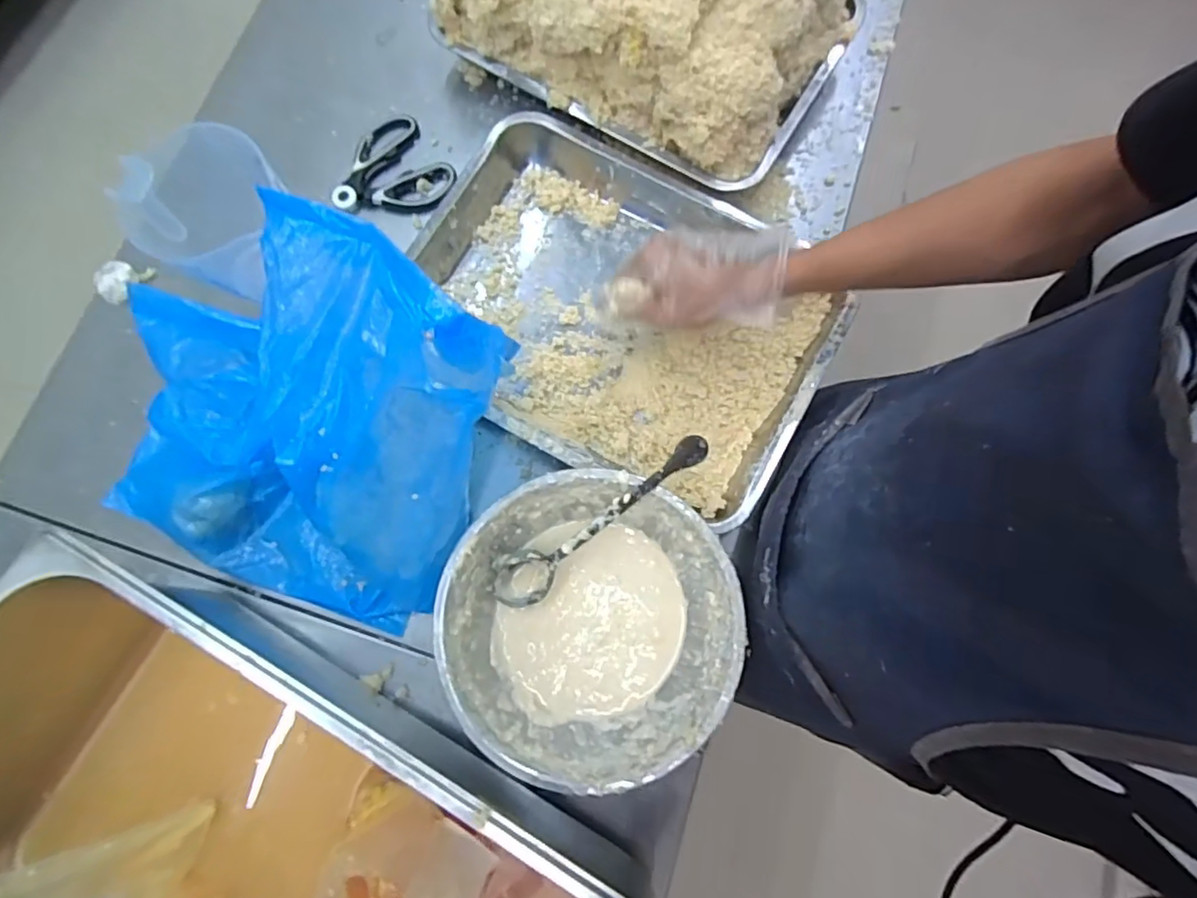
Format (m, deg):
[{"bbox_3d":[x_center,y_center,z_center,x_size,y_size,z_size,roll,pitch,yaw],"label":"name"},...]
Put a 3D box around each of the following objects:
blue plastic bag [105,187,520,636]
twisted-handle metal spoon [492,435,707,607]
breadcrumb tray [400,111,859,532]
[{"bbox_3d":[-0.263,-0.030,0.457,0.278,0.164,0.275,18,78,4],"label":"blue plastic bag"},{"bbox_3d":[-0.001,0.061,0.471,0.217,0.026,0.044,-38,79,15],"label":"twisted-handle metal spoon"},{"bbox_3d":[0.012,-0.126,0.535,0.381,0.056,0.279,29,79,6],"label":"breadcrumb tray"}]

